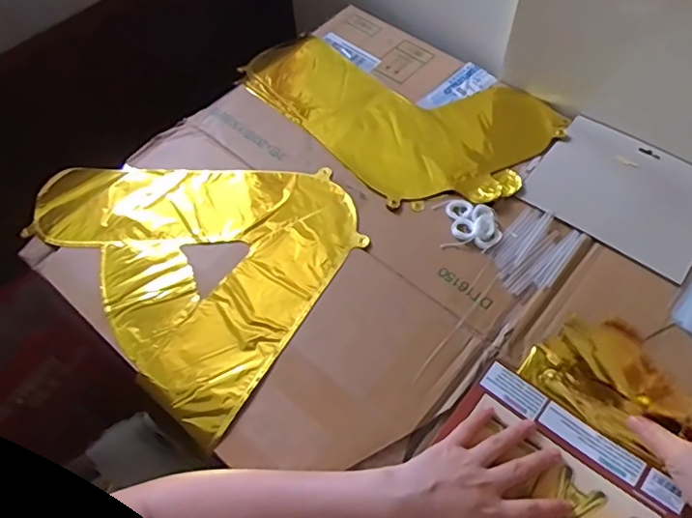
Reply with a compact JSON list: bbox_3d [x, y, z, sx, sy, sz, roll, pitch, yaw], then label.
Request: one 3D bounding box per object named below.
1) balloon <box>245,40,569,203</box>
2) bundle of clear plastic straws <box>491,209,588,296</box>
[{"bbox_3d":[0.058,-0.218,0.731,0.247,0.004,0.388,-39,65,-19],"label":"balloon"},{"bbox_3d":[0.203,-0.008,0.599,0.069,0.005,0.107,35,66,21],"label":"bundle of clear plastic straws"}]

